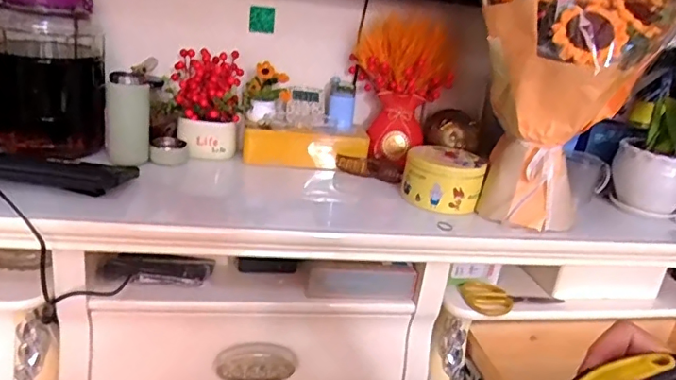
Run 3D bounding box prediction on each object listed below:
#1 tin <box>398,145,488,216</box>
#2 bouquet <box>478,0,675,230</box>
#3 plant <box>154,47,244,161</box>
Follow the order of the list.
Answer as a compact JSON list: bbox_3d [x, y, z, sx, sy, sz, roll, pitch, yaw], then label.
[{"bbox_3d":[0.178,-0.021,0.898,0.131,0.079,0.116,11,21,10],"label":"tin"},{"bbox_3d":[0.317,-0.151,0.807,0.269,0.404,0.203,15,22,19],"label":"bouquet"},{"bbox_3d":[-0.245,-0.156,0.958,0.135,0.172,0.084,3,21,-11],"label":"plant"}]

